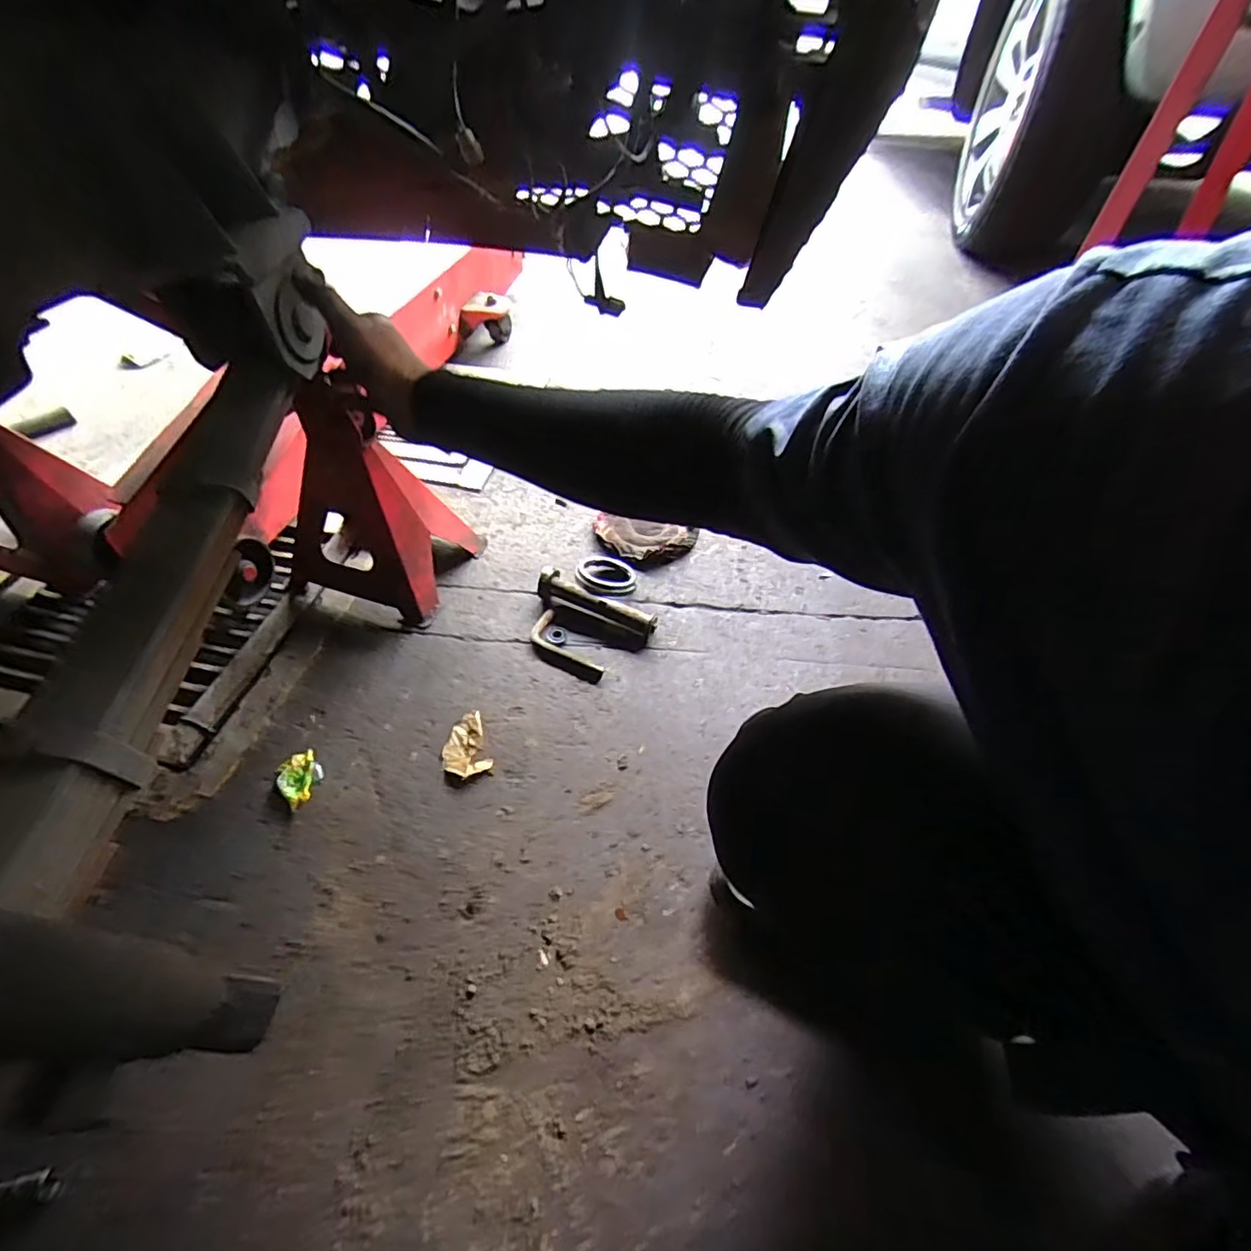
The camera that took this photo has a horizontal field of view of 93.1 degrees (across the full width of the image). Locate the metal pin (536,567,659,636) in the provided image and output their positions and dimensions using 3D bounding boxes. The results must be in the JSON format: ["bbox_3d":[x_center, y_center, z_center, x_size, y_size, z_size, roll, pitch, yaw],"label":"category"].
[{"bbox_3d":[-0.044,-0.034,0.922,0.195,0.045,0.048,22,54,16],"label":"metal pin"}]

